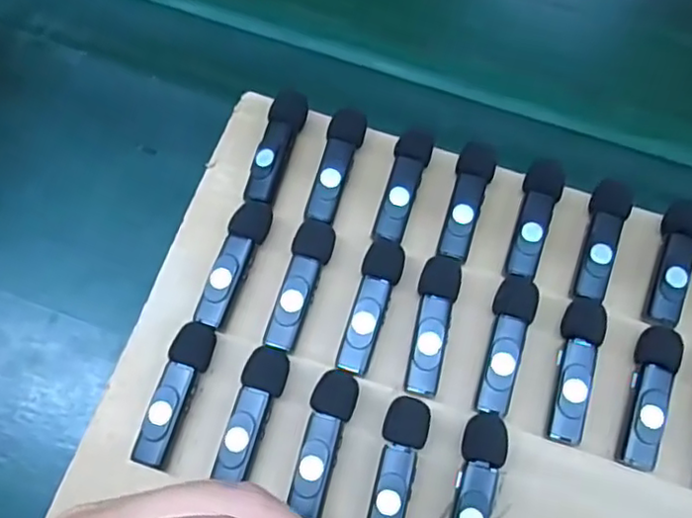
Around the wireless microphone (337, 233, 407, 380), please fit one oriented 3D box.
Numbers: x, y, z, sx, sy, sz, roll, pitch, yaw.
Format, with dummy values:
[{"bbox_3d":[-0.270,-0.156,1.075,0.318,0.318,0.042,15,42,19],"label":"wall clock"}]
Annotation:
[{"bbox_3d":[0.012,0.021,0.303,0.018,0.010,0.066,16,67,5],"label":"wireless microphone"}]

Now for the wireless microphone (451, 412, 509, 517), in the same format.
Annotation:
[{"bbox_3d":[0.056,0.100,0.276,0.019,0.016,0.066,14,67,4],"label":"wireless microphone"}]

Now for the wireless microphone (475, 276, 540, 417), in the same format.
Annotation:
[{"bbox_3d":[0.074,0.039,0.297,0.019,0.011,0.066,18,67,6],"label":"wireless microphone"}]

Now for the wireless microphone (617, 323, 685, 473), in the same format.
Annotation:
[{"bbox_3d":[0.136,0.061,0.290,0.018,0.012,0.064,21,72,6],"label":"wireless microphone"}]

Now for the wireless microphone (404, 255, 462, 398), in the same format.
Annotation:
[{"bbox_3d":[0.040,0.029,0.298,0.018,0.011,0.066,15,67,4],"label":"wireless microphone"}]

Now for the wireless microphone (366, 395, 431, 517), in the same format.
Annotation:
[{"bbox_3d":[0.021,0.094,0.279,0.019,0.015,0.066,15,67,4],"label":"wireless microphone"}]

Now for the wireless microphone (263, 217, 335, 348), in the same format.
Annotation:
[{"bbox_3d":[-0.022,0.011,0.307,0.018,0.011,0.065,17,67,5],"label":"wireless microphone"}]

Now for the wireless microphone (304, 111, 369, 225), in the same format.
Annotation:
[{"bbox_3d":[-0.005,-0.048,0.327,0.017,0.009,0.062,16,67,5],"label":"wireless microphone"}]

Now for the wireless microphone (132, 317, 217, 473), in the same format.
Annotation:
[{"bbox_3d":[-0.076,0.059,0.289,0.018,0.013,0.064,18,67,5],"label":"wireless microphone"}]

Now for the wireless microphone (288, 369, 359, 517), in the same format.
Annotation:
[{"bbox_3d":[-0.010,0.081,0.283,0.018,0.015,0.063,14,67,4],"label":"wireless microphone"}]

